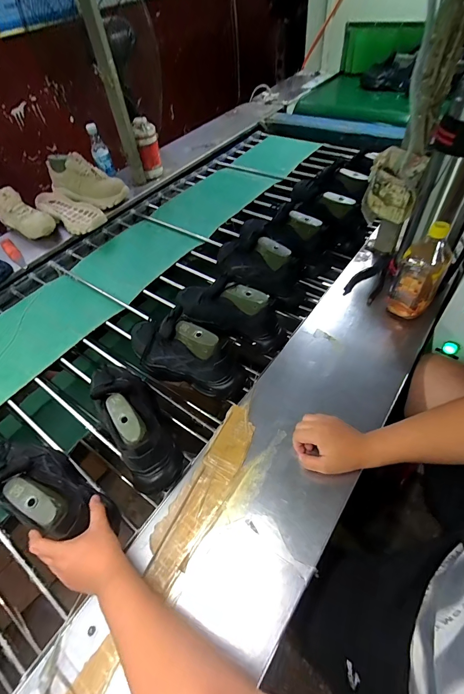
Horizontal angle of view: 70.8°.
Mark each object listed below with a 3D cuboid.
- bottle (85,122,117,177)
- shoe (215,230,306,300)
[{"bbox_3d":[-0.489,-0.724,1.207,0.064,0.155,0.057,-25,54,-13],"label":"bottle"},{"bbox_3d":[0.056,-0.221,0.840,0.099,0.125,0.289,-39,58,-22],"label":"shoe"}]

